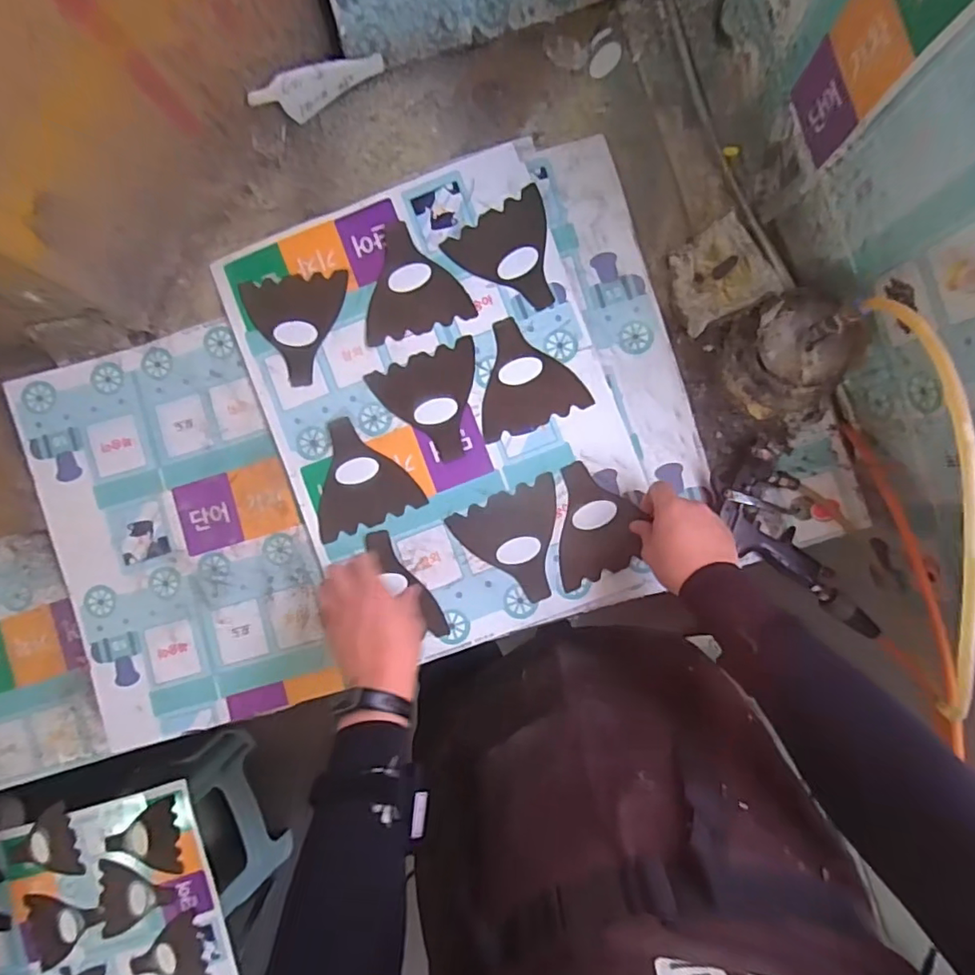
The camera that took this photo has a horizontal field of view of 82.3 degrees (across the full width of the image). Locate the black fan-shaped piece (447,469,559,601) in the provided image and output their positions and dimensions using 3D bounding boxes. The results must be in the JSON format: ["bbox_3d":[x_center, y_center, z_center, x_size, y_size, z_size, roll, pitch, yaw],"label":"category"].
[{"bbox_3d":[0.040,0.063,0.620,0.120,0.011,0.125,-28,85,5],"label":"black fan-shaped piece"}]

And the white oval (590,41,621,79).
[{"bbox_3d":[0.135,-0.489,0.637,0.025,0.004,0.046,38,91,4],"label":"white oval"}]

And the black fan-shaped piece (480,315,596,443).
[{"bbox_3d":[0.040,-0.128,0.627,0.119,0.004,0.123,-18,87,3],"label":"black fan-shaped piece"}]

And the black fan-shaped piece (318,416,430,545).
[{"bbox_3d":[-0.148,-0.016,0.634,0.122,0.004,0.124,-21,87,3],"label":"black fan-shaped piece"}]

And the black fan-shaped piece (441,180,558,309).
[{"bbox_3d":[0.032,-0.256,0.628,0.117,0.006,0.123,-32,86,2],"label":"black fan-shaped piece"}]

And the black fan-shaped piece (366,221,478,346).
[{"bbox_3d":[-0.089,-0.236,0.631,0.121,0.009,0.123,-15,87,3],"label":"black fan-shaped piece"}]

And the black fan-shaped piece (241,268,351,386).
[{"bbox_3d":[-0.215,-0.180,0.637,0.117,0.005,0.121,-8,88,3],"label":"black fan-shaped piece"}]

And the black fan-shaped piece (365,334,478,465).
[{"bbox_3d":[-0.058,-0.092,0.631,0.121,0.006,0.123,-20,87,3],"label":"black fan-shaped piece"}]

